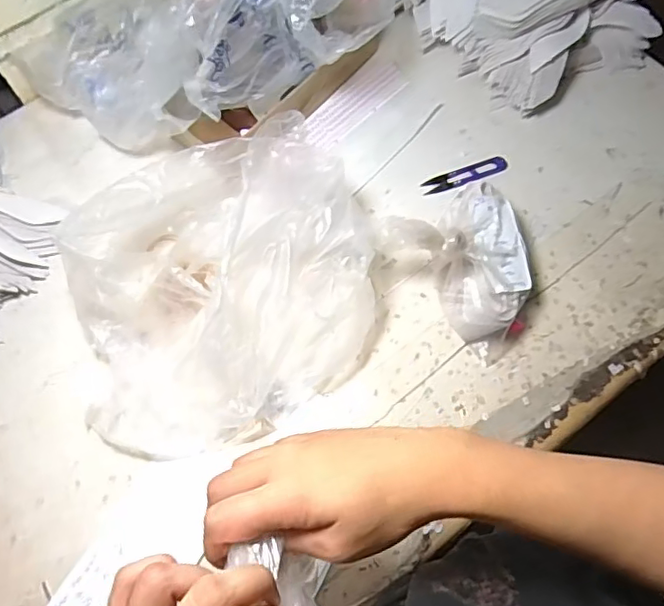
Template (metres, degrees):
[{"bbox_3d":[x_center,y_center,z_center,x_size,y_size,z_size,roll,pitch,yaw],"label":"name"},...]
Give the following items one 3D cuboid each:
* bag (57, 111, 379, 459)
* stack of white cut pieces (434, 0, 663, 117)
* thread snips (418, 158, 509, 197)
[{"bbox_3d":[-0.105,-0.019,0.554,0.284,0.140,0.269,-13,68,-3],"label":"bag"},{"bbox_3d":[0.255,-0.358,0.672,0.238,0.135,0.182,-28,70,-9],"label":"stack of white cut pieces"},{"bbox_3d":[0.158,-0.151,0.682,0.102,0.010,0.023,-18,68,-6],"label":"thread snips"}]

